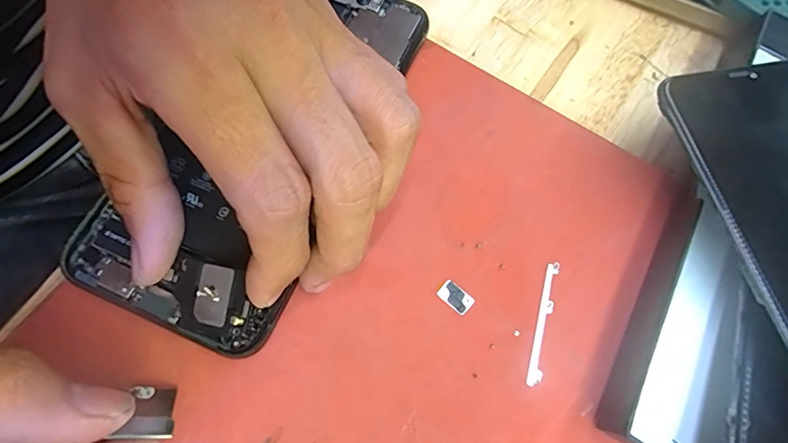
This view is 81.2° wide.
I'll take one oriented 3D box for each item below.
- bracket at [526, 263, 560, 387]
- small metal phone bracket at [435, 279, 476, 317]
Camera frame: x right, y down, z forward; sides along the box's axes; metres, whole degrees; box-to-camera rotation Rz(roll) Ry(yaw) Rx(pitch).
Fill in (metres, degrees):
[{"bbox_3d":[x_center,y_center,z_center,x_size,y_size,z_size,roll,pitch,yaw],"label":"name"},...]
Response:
[{"bbox_3d":[0.051,0.034,0.155,0.005,0.004,0.042,15,70,4],"label":"bracket"},{"bbox_3d":[0.021,0.027,0.160,0.012,0.004,0.008,41,81,11],"label":"small metal phone bracket"}]

